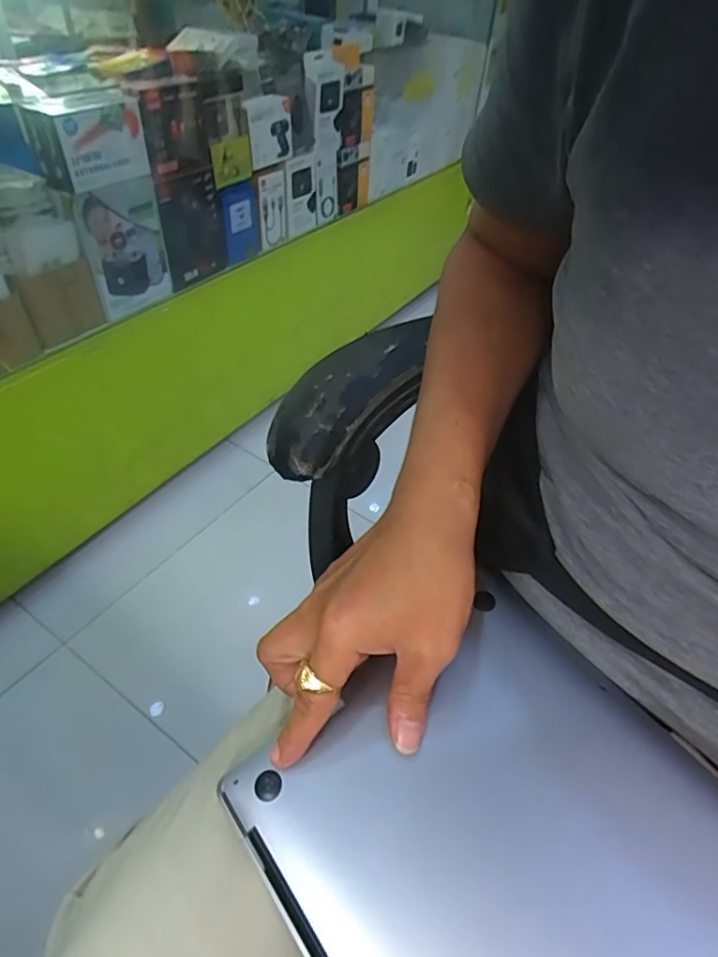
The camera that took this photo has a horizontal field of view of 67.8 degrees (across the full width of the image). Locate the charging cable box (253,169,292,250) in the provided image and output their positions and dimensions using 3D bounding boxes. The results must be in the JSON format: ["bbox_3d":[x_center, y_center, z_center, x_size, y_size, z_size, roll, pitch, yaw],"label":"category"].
[{"bbox_3d":[-0.186,-0.579,1.155,0.020,0.139,0.102,22,49,17],"label":"charging cable box"}]

